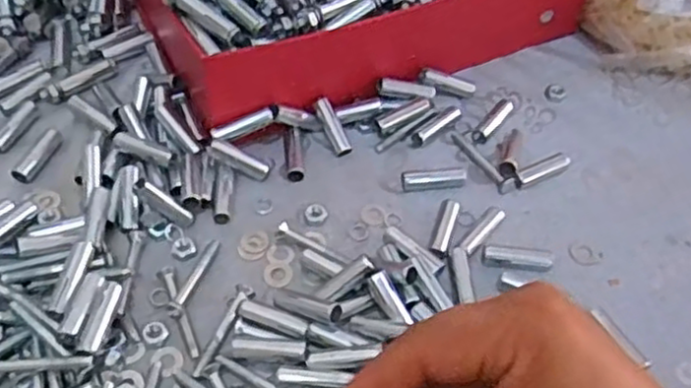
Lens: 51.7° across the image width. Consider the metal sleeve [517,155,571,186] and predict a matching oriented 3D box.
[{"bbox_3d":[0.127,-0.016,0.458,0.043,0.008,0.013,-21,56,-20],"label":"metal sleeve"}]

